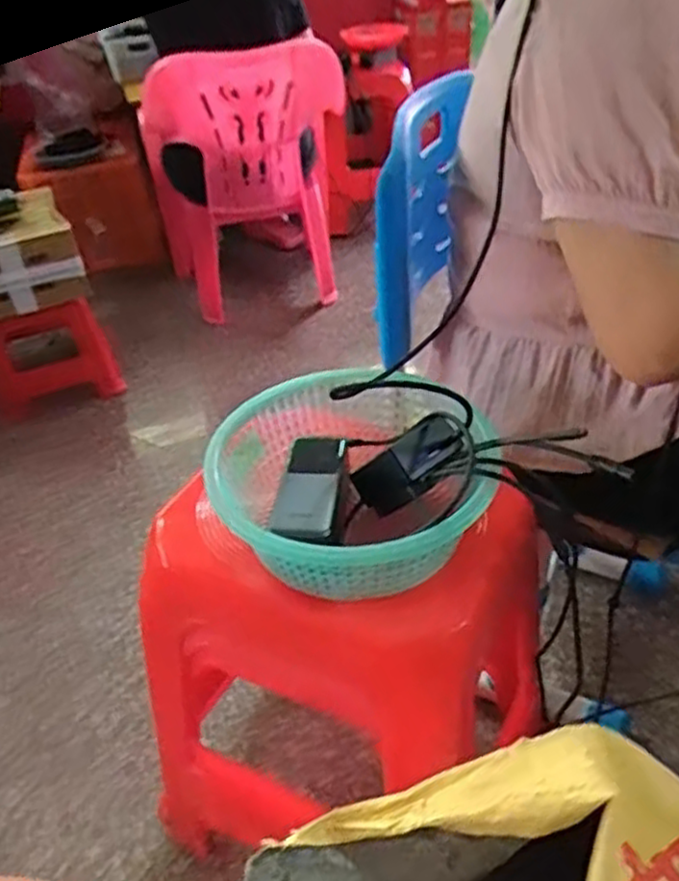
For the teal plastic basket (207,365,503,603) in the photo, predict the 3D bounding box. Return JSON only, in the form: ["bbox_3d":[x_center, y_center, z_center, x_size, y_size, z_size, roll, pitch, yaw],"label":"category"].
[{"bbox_3d":[0.013,0.034,0.650,0.209,0.096,0.220,-3,39,2],"label":"teal plastic basket"}]

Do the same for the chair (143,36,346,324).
[{"bbox_3d":[-0.201,-0.620,1.764,0.431,0.595,0.431,-13,39,-10],"label":"chair"}]

